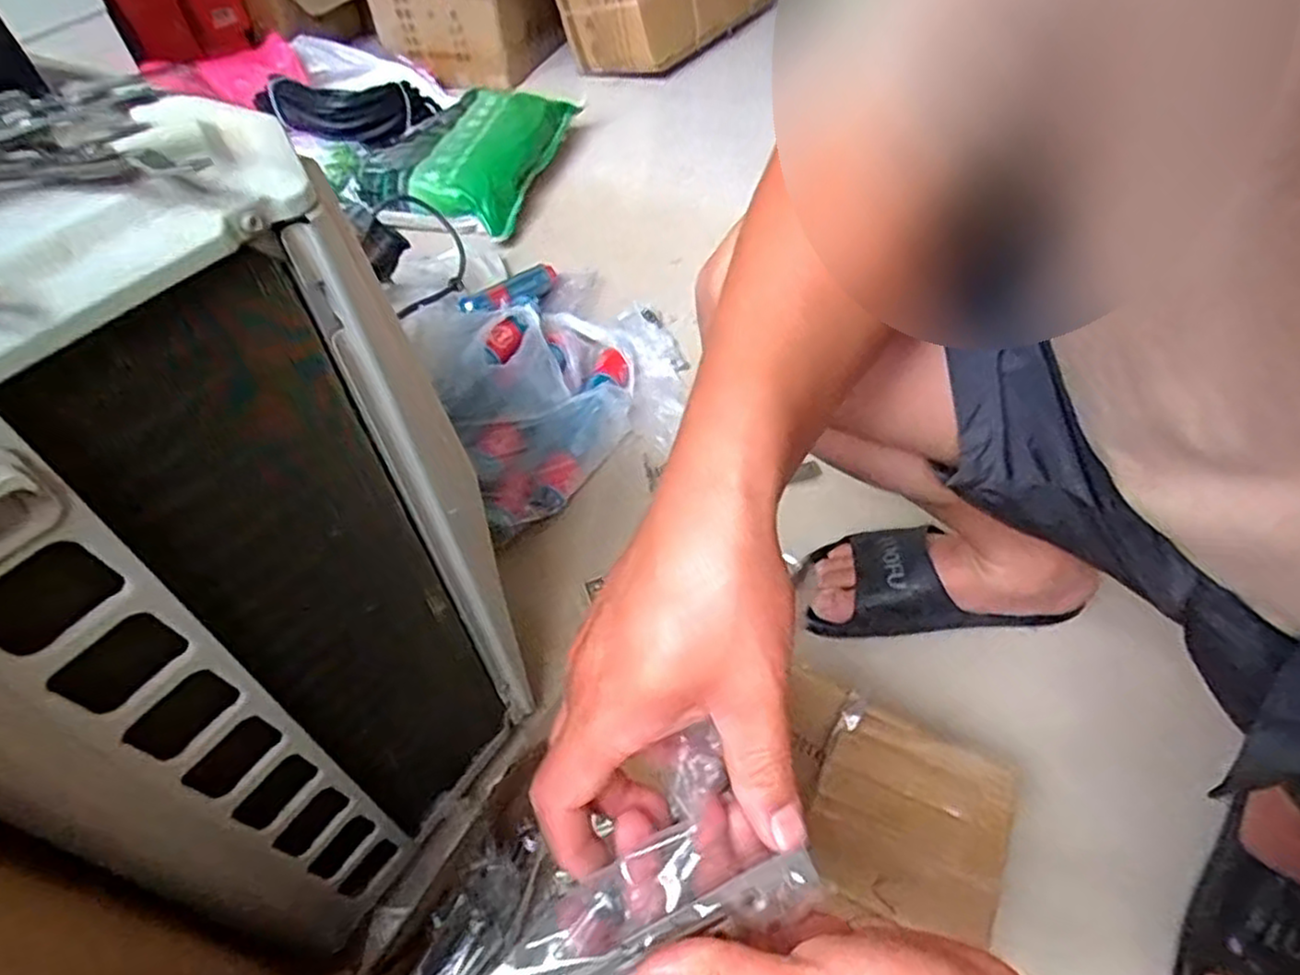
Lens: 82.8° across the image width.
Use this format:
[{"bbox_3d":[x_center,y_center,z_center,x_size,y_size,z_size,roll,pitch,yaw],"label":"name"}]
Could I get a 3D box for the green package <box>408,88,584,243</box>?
[{"bbox_3d":[-0.295,-0.660,1.420,0.183,0.071,0.447,7,50,11],"label":"green package"}]

